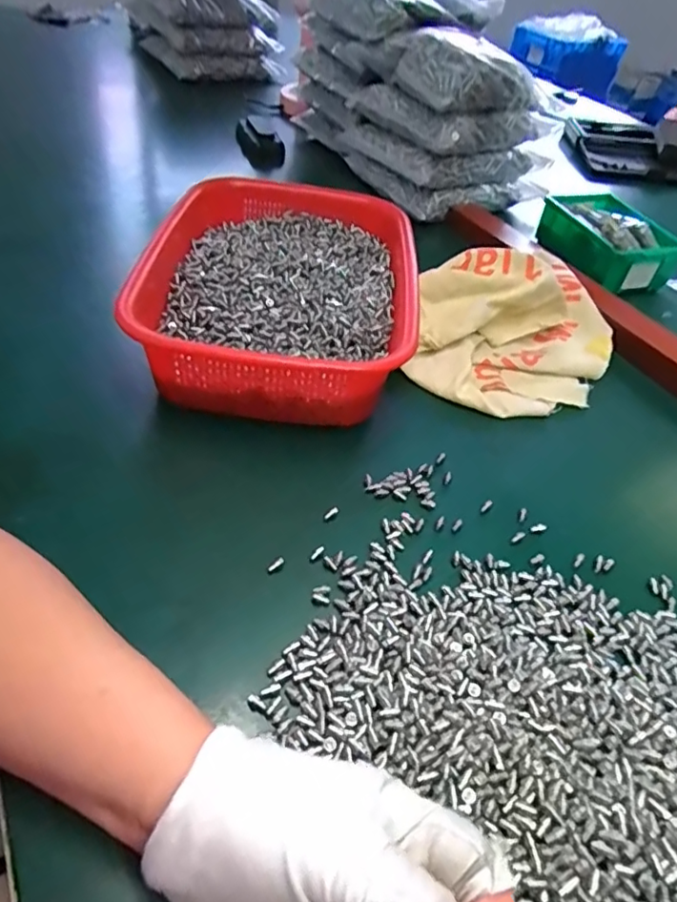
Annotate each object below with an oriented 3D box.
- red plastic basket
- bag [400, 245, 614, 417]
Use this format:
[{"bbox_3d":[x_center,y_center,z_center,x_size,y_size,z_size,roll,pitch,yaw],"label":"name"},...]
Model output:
[{"bbox_3d":[-0.045,-0.136,0.489,0.206,0.081,0.298,5,45,-3],"label":"red plastic basket"},{"bbox_3d":[0.159,-0.118,0.499,0.166,0.065,0.212,25,48,16],"label":"bag"}]

